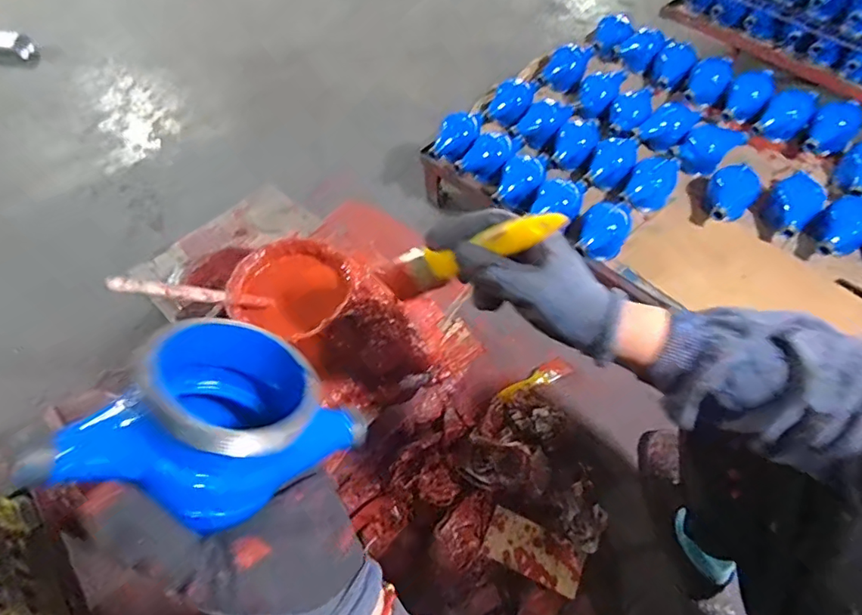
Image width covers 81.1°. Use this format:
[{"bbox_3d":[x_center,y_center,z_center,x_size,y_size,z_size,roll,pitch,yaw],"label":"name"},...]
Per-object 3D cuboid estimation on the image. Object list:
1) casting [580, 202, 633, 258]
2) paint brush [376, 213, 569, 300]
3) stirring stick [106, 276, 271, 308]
[{"bbox_3d":[0.333,-0.150,0.962,0.087,0.080,0.091,23,61,16],"label":"casting"},{"bbox_3d":[0.025,-0.041,0.392,0.167,0.034,0.024,-20,48,38],"label":"paint brush"},{"bbox_3d":[-0.264,-0.015,0.574,0.179,0.009,0.020,9,47,-40],"label":"stirring stick"}]

